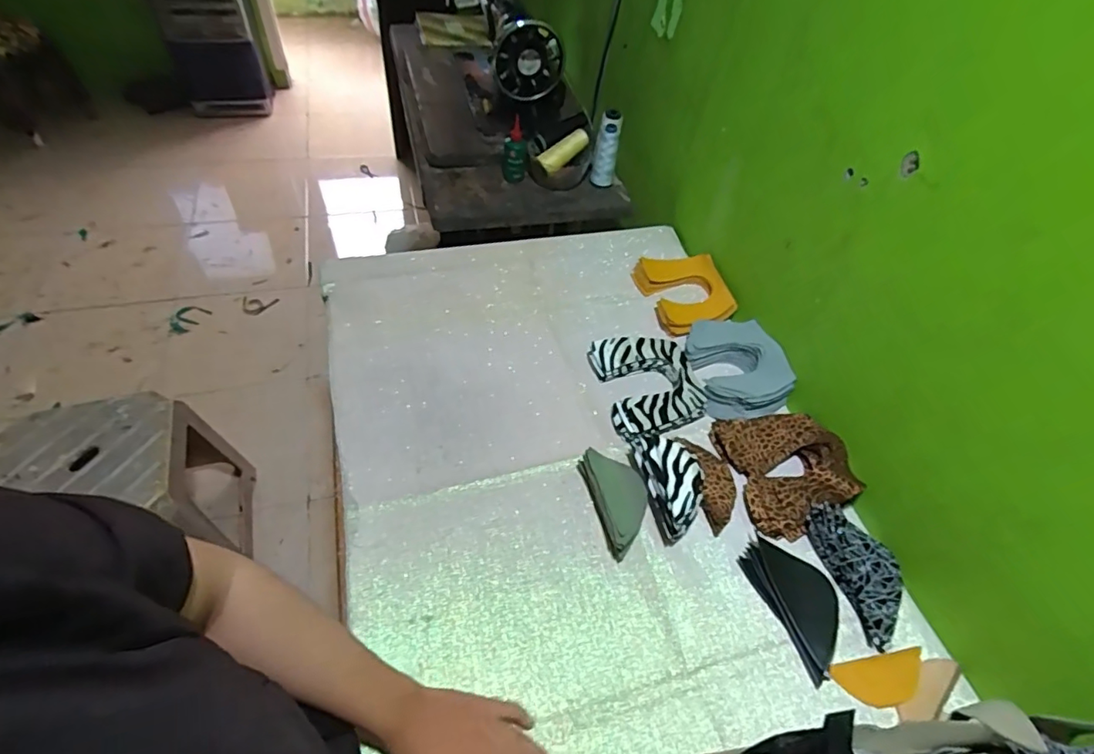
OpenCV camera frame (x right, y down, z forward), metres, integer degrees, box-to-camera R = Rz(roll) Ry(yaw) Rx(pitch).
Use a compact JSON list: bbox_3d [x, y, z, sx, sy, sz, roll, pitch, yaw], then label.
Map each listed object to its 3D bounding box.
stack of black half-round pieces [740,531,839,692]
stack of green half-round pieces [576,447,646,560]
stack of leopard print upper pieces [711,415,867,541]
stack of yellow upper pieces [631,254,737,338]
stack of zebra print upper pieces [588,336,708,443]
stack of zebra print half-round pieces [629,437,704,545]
[{"bbox_3d":[0.276,0.241,0.589,0.077,0.014,0.140,-16,55,-17],"label":"stack of black half-round pieces"},{"bbox_3d":[0.081,0.139,0.627,0.056,0.052,0.122,-11,54,-14],"label":"stack of green half-round pieces"},{"bbox_3d":[0.301,0.107,0.674,0.139,0.044,0.162,-8,53,-11],"label":"stack of leopard print upper pieces"},{"bbox_3d":[0.222,-0.138,0.870,0.131,0.031,0.157,-9,53,-12],"label":"stack of yellow upper pieces"},{"bbox_3d":[0.144,0.013,0.747,0.133,0.036,0.164,-10,53,-13],"label":"stack of zebra print upper pieces"},{"bbox_3d":[0.143,0.125,0.639,0.060,0.062,0.119,-11,54,-14],"label":"stack of zebra print half-round pieces"}]

